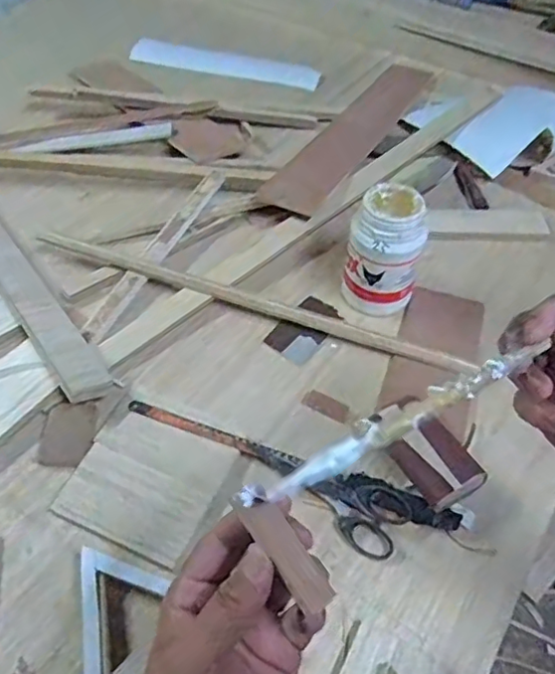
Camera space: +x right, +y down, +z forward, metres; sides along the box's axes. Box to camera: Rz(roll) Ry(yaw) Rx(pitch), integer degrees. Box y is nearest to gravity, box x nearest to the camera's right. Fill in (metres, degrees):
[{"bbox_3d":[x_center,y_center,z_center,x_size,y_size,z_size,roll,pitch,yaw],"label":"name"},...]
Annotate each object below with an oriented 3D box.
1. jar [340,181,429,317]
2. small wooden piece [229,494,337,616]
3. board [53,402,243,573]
[{"bbox_3d":[0.116,-0.095,0.620,0.075,0.123,0.069,14,53,11],"label":"jar"},{"bbox_3d":[0.002,0.094,0.259,0.015,0.007,0.060,-32,78,-23],"label":"small wooden piece"},{"bbox_3d":[-0.117,0.126,0.514,0.125,0.004,0.115,20,54,15],"label":"board"}]

